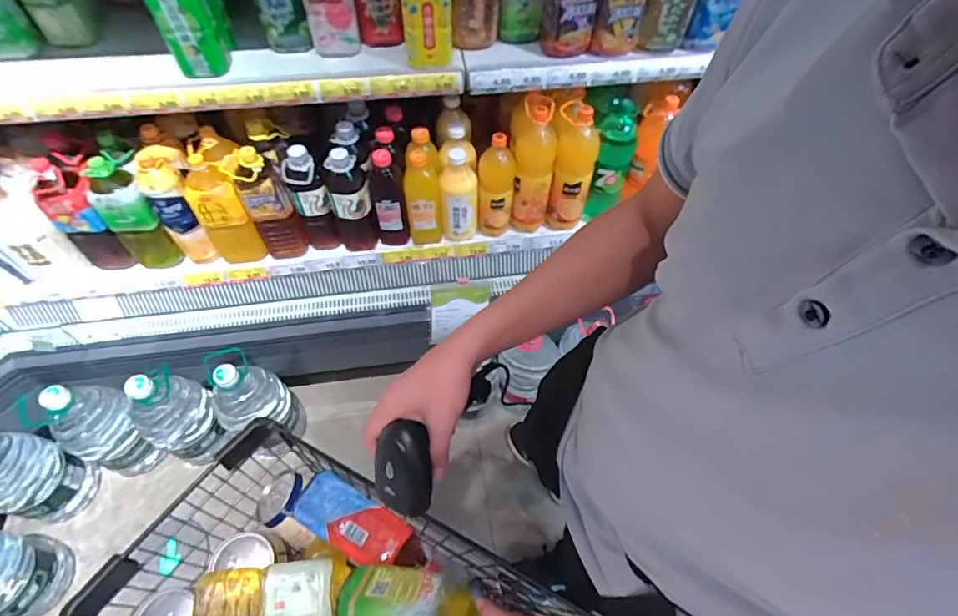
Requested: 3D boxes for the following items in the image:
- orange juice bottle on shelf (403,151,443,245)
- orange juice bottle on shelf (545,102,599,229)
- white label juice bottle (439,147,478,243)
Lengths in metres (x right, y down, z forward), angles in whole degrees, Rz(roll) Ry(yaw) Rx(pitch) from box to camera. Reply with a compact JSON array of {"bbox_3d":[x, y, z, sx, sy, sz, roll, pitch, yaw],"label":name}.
[{"bbox_3d":[-0.144,-0.271,1.290,0.084,0.264,0.102,-4,57,-4],"label":"orange juice bottle on shelf"},{"bbox_3d":[0.236,-0.345,1.239,0.098,0.323,0.084,8,57,4],"label":"orange juice bottle on shelf"},{"bbox_3d":[-0.049,-0.284,1.253,0.090,0.263,0.088,0,57,-1],"label":"white label juice bottle"}]

